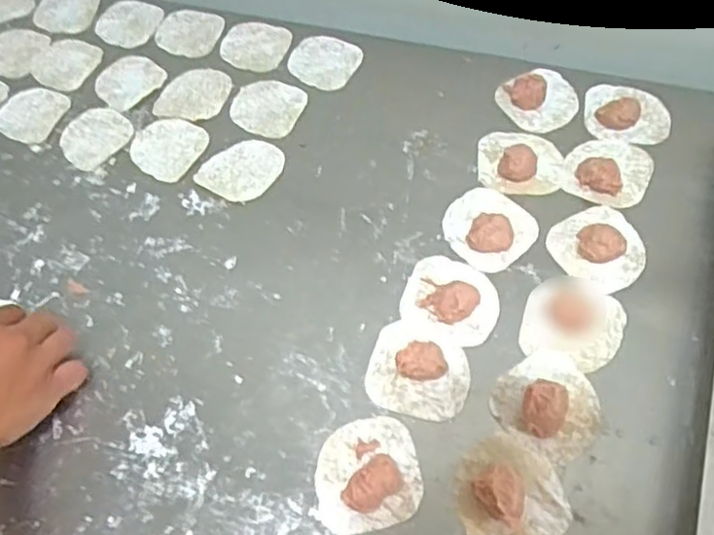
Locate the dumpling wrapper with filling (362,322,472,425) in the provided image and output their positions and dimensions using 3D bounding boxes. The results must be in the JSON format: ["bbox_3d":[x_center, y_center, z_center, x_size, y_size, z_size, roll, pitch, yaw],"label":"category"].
[{"bbox_3d":[0.048,0.076,0.529,0.077,0.025,0.069,14,59,12],"label":"dumpling wrapper with filling"}]

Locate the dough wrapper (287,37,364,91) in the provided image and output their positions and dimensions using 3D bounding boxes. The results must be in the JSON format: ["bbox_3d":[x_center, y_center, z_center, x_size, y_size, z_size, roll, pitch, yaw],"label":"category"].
[{"bbox_3d":[-0.035,-0.225,0.747,0.076,0.004,0.077,-2,57,3],"label":"dough wrapper"}]

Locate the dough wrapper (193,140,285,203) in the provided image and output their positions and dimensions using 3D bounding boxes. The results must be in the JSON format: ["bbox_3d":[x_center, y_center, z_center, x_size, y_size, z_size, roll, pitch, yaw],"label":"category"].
[{"bbox_3d":[-0.109,-0.096,0.668,0.068,0.004,0.076,28,63,20],"label":"dough wrapper"}]

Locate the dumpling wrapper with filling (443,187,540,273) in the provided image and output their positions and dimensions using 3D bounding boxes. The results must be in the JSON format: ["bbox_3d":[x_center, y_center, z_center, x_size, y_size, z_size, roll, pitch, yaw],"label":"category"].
[{"bbox_3d":[0.114,-0.042,0.603,0.075,0.023,0.079,-2,57,3],"label":"dumpling wrapper with filling"}]

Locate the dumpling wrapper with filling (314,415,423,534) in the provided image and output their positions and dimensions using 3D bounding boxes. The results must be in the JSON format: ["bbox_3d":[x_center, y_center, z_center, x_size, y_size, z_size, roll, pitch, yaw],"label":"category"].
[{"bbox_3d":[0.006,0.143,0.492,0.073,0.020,0.076,-2,57,3],"label":"dumpling wrapper with filling"}]

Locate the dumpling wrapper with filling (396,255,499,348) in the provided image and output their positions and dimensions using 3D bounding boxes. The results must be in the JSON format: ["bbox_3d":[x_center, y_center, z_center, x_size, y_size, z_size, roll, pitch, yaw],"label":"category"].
[{"bbox_3d":[0.078,0.022,0.565,0.077,0.021,0.074,-2,57,3],"label":"dumpling wrapper with filling"}]

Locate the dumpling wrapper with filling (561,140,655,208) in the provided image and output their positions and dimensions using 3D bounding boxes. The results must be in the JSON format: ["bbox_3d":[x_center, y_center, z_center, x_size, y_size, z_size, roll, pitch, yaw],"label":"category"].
[{"bbox_3d":[0.231,-0.094,0.630,0.071,0.020,0.079,25,62,19],"label":"dumpling wrapper with filling"}]

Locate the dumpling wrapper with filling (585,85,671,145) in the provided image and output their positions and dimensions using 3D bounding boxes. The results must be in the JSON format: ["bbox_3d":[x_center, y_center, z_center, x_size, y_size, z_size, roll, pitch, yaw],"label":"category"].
[{"bbox_3d":[0.264,-0.153,0.671,0.077,0.016,0.072,11,58,11],"label":"dumpling wrapper with filling"}]

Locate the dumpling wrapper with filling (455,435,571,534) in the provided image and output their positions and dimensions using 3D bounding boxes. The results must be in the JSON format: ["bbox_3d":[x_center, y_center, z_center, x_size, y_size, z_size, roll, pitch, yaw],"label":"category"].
[{"bbox_3d":[0.106,0.153,0.474,0.070,0.026,0.077,-11,57,-4],"label":"dumpling wrapper with filling"}]

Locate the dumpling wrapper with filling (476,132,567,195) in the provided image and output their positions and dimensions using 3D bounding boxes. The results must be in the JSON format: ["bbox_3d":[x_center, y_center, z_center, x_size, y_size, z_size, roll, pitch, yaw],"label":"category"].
[{"bbox_3d":[0.153,-0.104,0.641,0.076,0.023,0.073,3,57,6],"label":"dumpling wrapper with filling"}]

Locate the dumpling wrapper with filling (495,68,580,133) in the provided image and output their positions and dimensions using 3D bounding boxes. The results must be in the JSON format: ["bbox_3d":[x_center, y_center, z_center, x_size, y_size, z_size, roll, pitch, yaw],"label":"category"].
[{"bbox_3d":[0.182,-0.172,0.686,0.078,0.018,0.073,-2,57,3],"label":"dumpling wrapper with filling"}]

